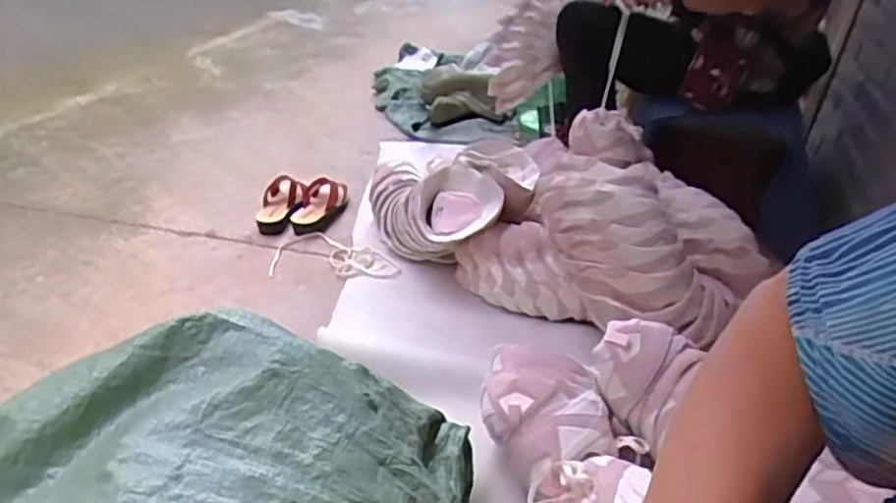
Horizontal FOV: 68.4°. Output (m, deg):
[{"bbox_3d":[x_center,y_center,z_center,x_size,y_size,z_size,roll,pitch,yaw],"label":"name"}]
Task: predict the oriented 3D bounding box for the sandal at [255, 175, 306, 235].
[{"bbox_3d":[-0.394,-0.107,1.555,0.101,0.061,0.201,-1,31,-5],"label":"sandal"}]

